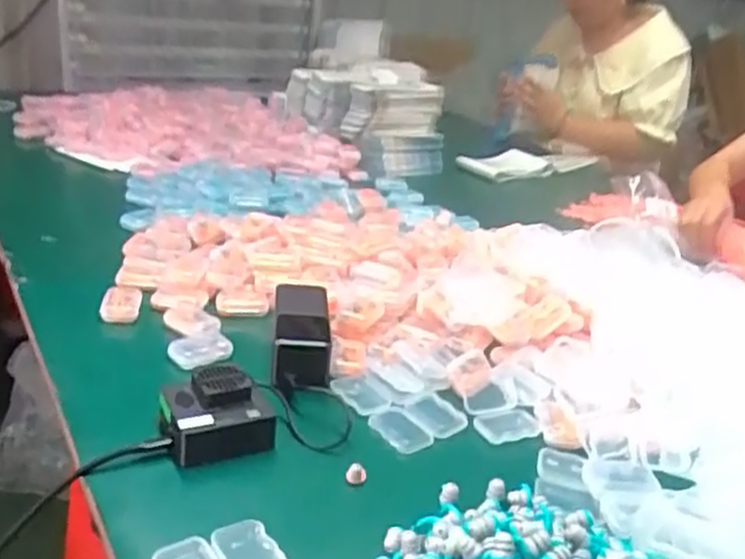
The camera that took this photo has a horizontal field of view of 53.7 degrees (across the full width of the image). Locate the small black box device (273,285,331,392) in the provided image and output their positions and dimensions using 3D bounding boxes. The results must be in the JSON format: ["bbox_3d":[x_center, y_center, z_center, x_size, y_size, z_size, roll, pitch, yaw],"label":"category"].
[{"bbox_3d":[-0.070,0.052,0.712,0.056,0.045,0.146,5,23,-7],"label":"small black box device"}]

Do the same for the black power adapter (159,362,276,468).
[{"bbox_3d":[-0.124,0.106,0.584,0.081,0.050,0.068,-4,25,-24],"label":"black power adapter"}]

